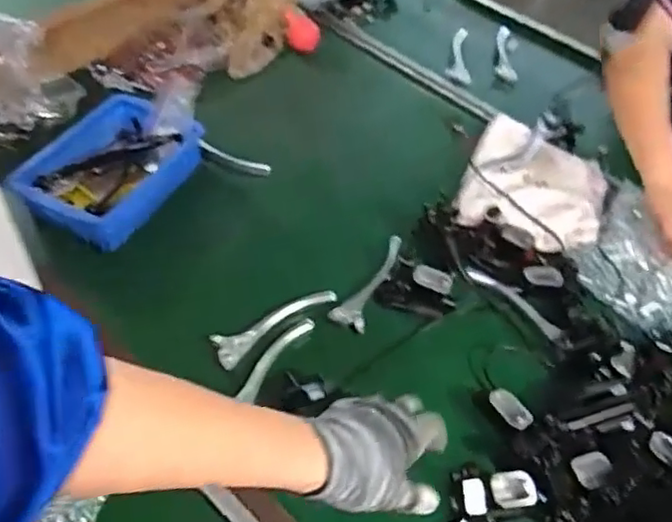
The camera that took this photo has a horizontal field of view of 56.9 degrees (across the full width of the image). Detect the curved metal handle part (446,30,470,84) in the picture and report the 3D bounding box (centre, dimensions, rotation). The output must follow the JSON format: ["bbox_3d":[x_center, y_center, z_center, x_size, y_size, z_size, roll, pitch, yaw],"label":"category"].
[{"bbox_3d":[0.207,-0.337,1.013,0.039,0.021,0.112,12,51,5],"label":"curved metal handle part"}]

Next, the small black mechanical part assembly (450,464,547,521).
[{"bbox_3d":[0.147,0.214,0.554,0.091,0.041,0.058,-2,53,-7],"label":"small black mechanical part assembly"}]

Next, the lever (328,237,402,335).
[{"bbox_3d":[0.040,0.022,0.723,0.041,0.026,0.147,23,54,12],"label":"lever"}]

